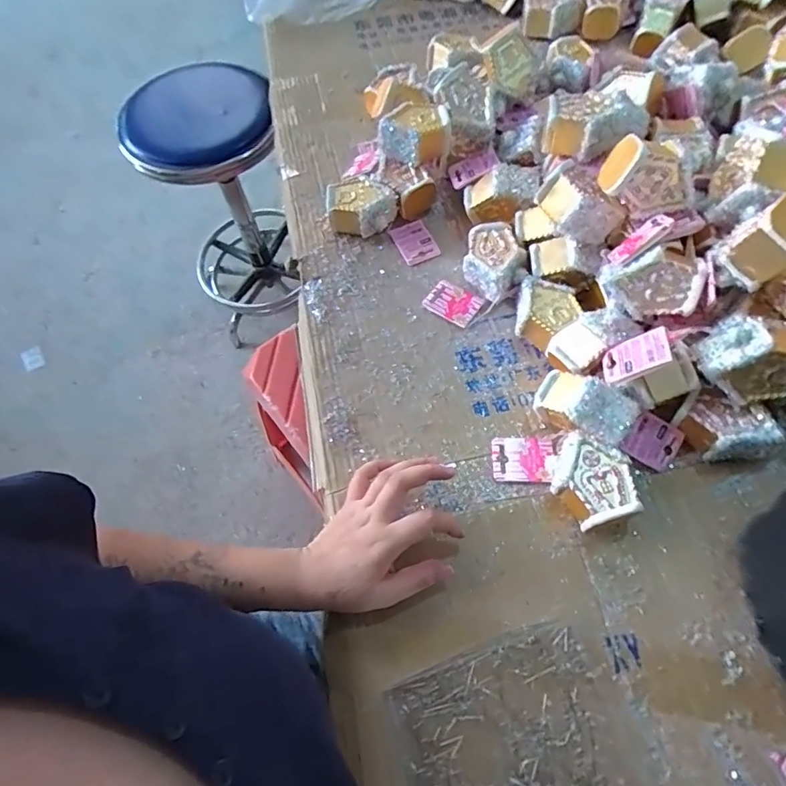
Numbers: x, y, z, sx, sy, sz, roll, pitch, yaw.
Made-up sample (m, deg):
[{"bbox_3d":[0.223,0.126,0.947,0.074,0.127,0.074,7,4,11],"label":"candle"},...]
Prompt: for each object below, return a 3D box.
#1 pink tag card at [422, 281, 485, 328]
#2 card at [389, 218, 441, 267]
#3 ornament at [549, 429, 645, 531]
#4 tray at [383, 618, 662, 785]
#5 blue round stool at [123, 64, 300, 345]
[{"bbox_3d":[0.072,-0.106,0.576,0.061,0.004,0.047,34,73,16],"label":"pink tag card"},{"bbox_3d":[0.028,-0.191,0.620,0.048,0.004,0.061,-23,69,-9],"label":"card"},{"bbox_3d":[0.176,0.080,0.451,0.058,0.048,0.088,-15,62,-5],"label":"ornament"},{"bbox_3d":[0.107,0.300,0.364,0.175,0.009,0.200,-17,63,-6],"label":"tray"},{"bbox_3d":[-0.394,-0.424,1.196,0.309,0.577,0.333,-1,62,2],"label":"blue round stool"}]

